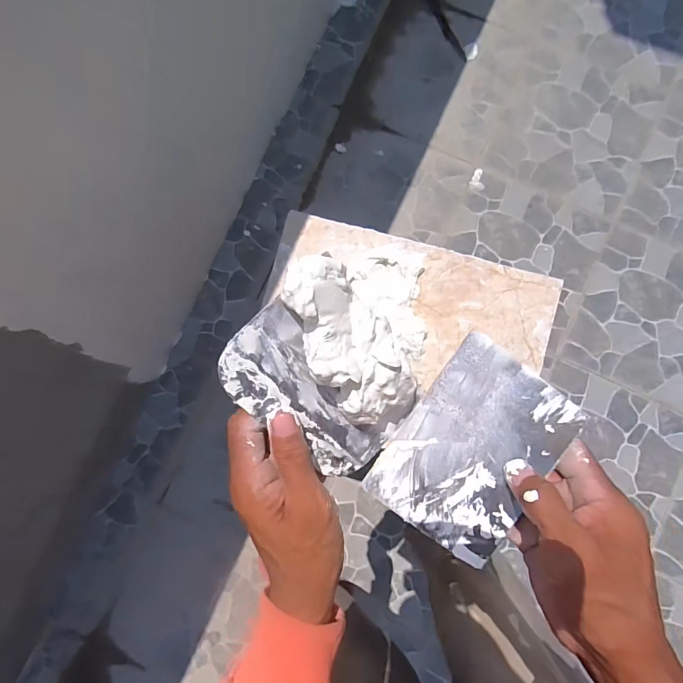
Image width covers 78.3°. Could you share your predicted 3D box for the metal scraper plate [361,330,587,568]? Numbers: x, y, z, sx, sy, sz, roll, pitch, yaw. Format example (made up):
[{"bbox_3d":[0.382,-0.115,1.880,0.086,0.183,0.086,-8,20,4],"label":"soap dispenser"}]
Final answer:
[{"bbox_3d":[0.088,0.071,0.285,0.091,0.004,0.130,35,91,30],"label":"metal scraper plate"}]

